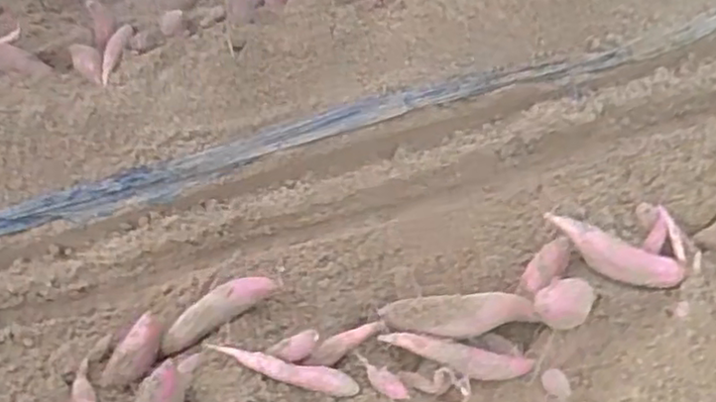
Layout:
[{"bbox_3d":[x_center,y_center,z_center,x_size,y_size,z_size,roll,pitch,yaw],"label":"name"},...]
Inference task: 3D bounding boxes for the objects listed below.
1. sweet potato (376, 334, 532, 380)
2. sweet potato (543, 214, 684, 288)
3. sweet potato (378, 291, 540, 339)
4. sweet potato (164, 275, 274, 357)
[{"bbox_3d":[0.169,0.279,1.215,0.268,0.050,0.061,6,56,6],"label":"sweet potato"},{"bbox_3d":[0.476,0.096,1.298,0.271,0.054,0.074,26,61,0],"label":"sweet potato"},{"bbox_3d":[0.185,0.213,1.267,0.281,0.095,0.091,-8,57,0],"label":"sweet potato"},{"bbox_3d":[-0.270,0.207,1.310,0.241,0.062,0.062,-33,63,-4],"label":"sweet potato"}]

